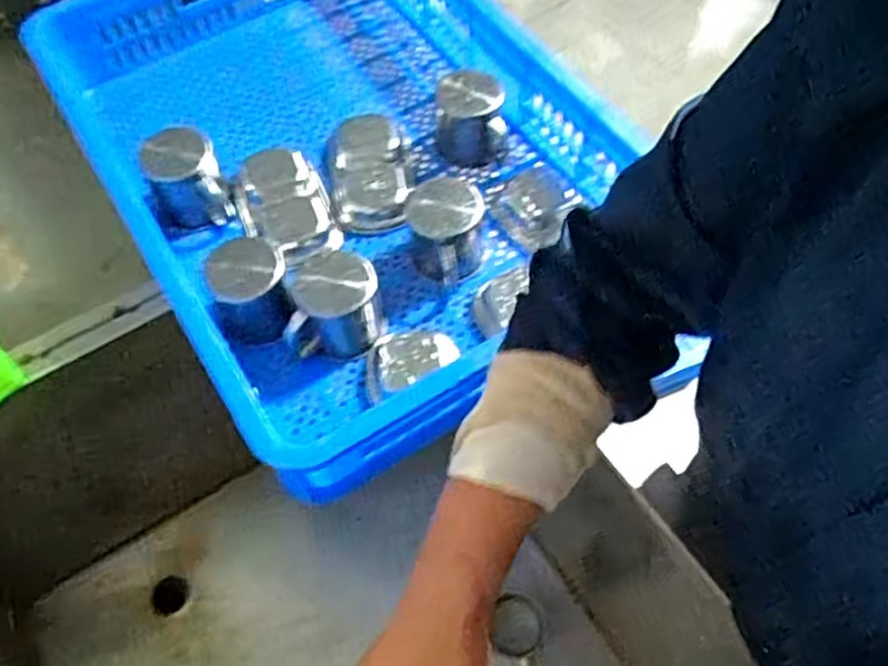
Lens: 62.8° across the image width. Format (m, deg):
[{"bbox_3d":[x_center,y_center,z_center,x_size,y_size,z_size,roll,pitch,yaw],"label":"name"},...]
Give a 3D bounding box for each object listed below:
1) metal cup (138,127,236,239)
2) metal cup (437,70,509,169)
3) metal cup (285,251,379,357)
[{"bbox_3d":[-0.249,-0.148,0.696,0.069,0.083,0.074,0,59,0],"label":"metal cup"},{"bbox_3d":[0.027,-0.216,0.726,0.068,0.060,0.079,2,59,1],"label":"metal cup"},{"bbox_3d":[-0.093,-0.026,0.621,0.071,0.078,0.067,0,59,0],"label":"metal cup"}]

